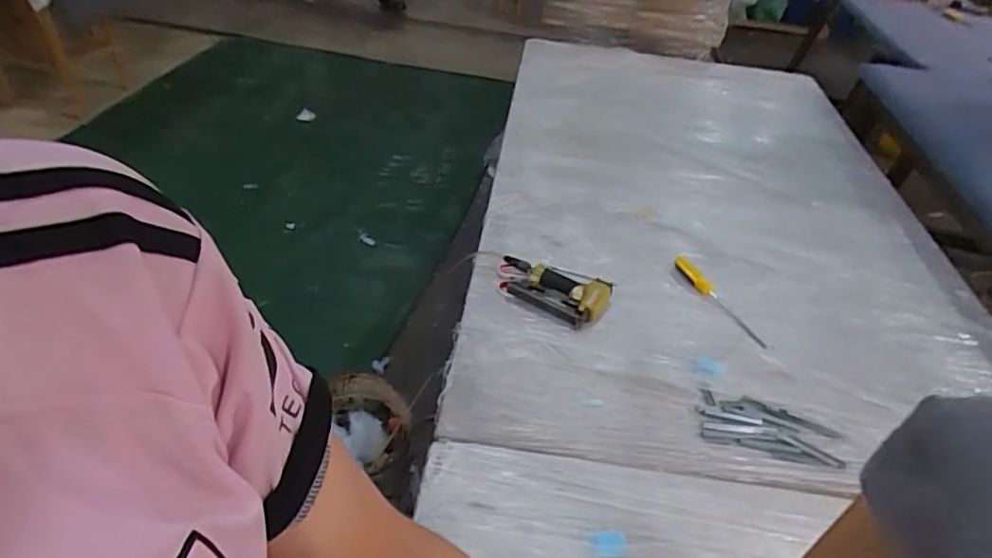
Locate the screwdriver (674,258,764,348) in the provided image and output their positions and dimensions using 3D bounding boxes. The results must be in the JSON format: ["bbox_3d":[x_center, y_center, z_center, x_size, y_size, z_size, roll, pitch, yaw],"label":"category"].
[{"bbox_3d":[0.499,0.045,1.343,0.038,0.026,0.318,-9,42,-17],"label":"screwdriver"}]

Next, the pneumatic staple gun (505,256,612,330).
[{"bbox_3d":[0.120,0.025,1.302,0.246,0.045,0.121,17,42,13],"label":"pneumatic staple gun"}]

